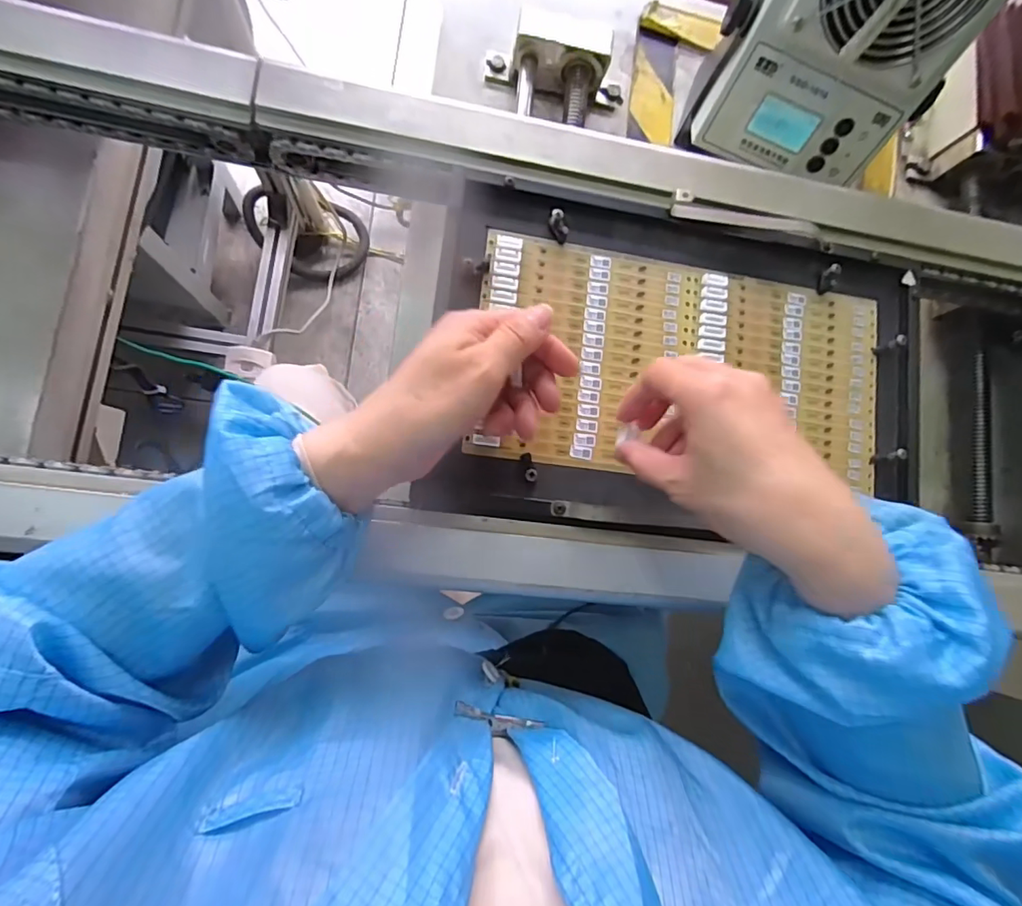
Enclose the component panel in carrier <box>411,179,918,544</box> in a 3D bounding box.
[{"bbox_3d":[0.134,-0.056,0.369,0.346,0.027,0.226,8,82,-8],"label":"component panel in carrier"}]

